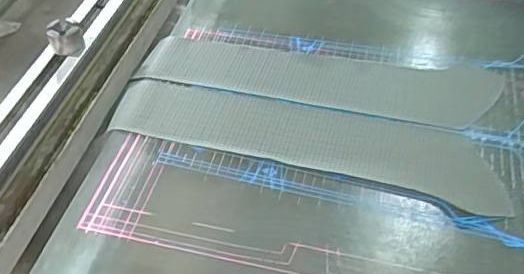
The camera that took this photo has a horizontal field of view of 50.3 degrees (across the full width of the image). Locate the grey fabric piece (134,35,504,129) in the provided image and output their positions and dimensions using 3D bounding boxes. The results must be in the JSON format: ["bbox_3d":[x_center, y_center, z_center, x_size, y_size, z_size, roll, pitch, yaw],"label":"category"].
[{"bbox_3d":[0.061,-0.072,0.680,0.424,0.008,0.110,8,41,10],"label":"grey fabric piece"}]

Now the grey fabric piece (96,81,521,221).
[{"bbox_3d":[0.039,-0.004,0.609,0.421,0.007,0.095,12,48,13],"label":"grey fabric piece"}]

